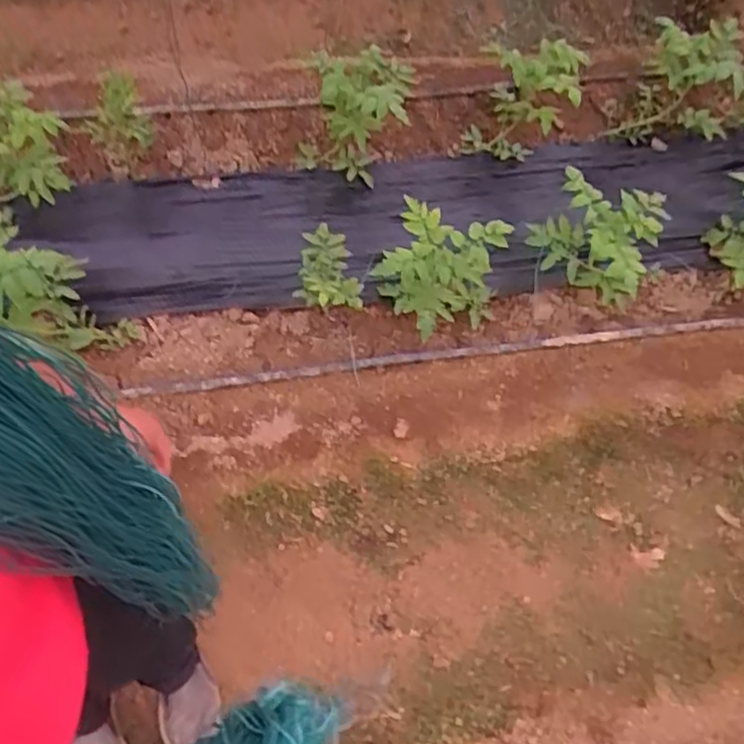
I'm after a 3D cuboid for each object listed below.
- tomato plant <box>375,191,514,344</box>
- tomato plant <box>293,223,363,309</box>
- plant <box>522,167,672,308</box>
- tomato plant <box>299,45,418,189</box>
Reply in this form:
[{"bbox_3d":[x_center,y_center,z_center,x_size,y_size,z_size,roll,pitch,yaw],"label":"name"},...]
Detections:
[{"bbox_3d":[0.135,-0.205,1.463,0.207,0.243,0.220,40,70,13],"label":"tomato plant"},{"bbox_3d":[-0.093,-0.184,1.449,0.131,0.183,0.169,-6,67,-6],"label":"tomato plant"},{"bbox_3d":[0.526,-0.327,1.601,0.262,0.199,0.237,32,68,10],"label":"plant"},{"bbox_3d":[-0.043,-0.614,1.667,0.269,0.248,0.251,1,66,-3],"label":"tomato plant"}]

